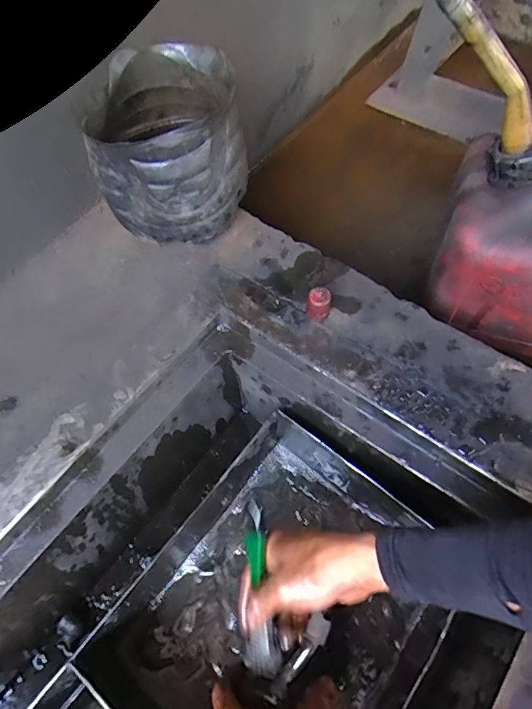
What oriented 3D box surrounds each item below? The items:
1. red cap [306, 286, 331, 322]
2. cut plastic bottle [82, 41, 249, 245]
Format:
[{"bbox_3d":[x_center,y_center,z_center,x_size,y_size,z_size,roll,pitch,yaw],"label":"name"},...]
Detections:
[{"bbox_3d":[0.057,-0.054,0.503,0.024,0.037,0.021,10,63,5],"label":"red cap"},{"bbox_3d":[-0.108,-0.229,0.537,0.157,0.162,0.163,-1,61,2],"label":"cut plastic bottle"}]

